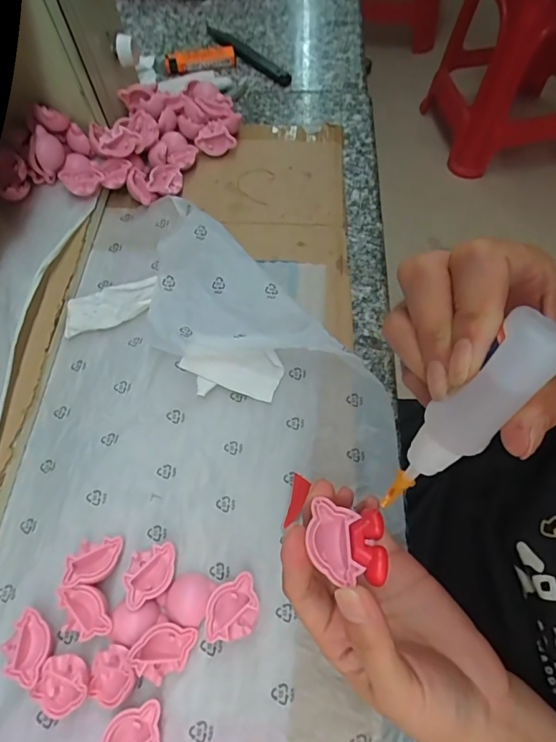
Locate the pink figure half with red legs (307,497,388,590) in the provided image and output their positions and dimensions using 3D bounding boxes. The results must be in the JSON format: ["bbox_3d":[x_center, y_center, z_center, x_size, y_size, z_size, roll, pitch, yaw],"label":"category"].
[{"bbox_3d":[0.029,0.073,0.198,0.032,0.009,0.031,11,66,6],"label":"pink figure half with red legs"}]

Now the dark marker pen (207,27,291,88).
[{"bbox_3d":[-0.038,-0.355,0.518,0.019,0.009,0.144,-38,70,-15],"label":"dark marker pen"}]

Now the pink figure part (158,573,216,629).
[{"bbox_3d":[-0.052,0.131,0.269,0.030,0.009,0.026,23,67,11],"label":"pink figure part"}]

